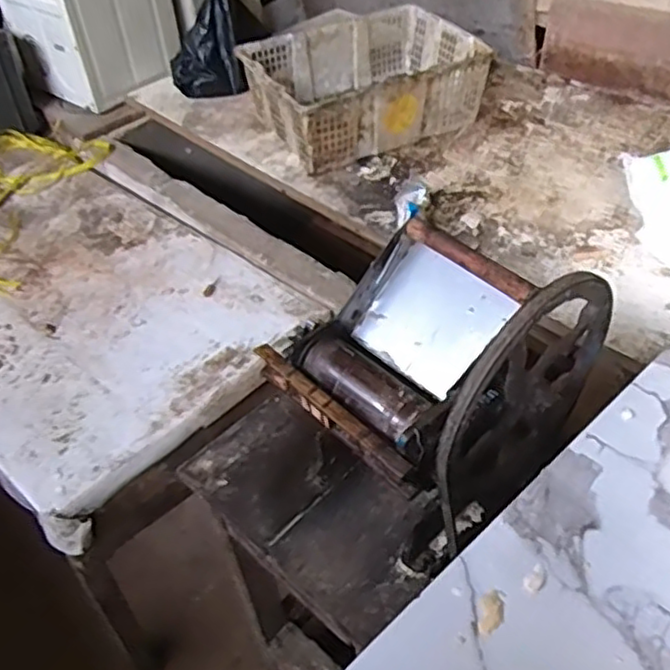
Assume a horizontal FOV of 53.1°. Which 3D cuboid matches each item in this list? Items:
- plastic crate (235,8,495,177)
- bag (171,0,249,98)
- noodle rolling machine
[{"bbox_3d":[0.065,-0.561,1.504,0.465,0.170,0.344,-20,47,-15],"label":"plastic crate"},{"bbox_3d":[-0.303,-0.753,1.624,0.175,0.104,0.343,4,88,11],"label":"bag"},{"bbox_3d":[0.115,0.056,0.769,0.288,0.348,0.247,-33,51,-26],"label":"noodle rolling machine"}]

